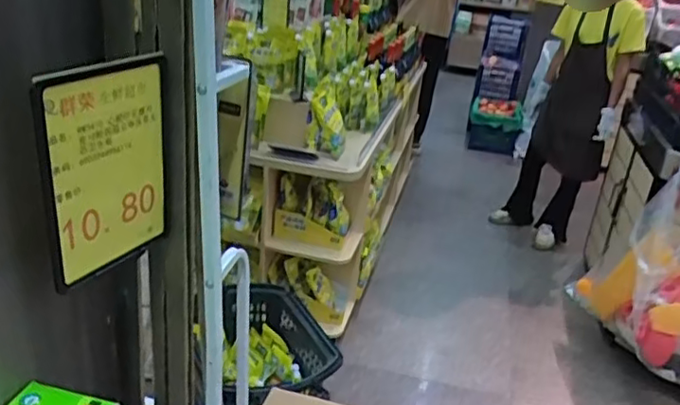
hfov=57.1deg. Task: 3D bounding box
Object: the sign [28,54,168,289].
[{"bbox_3d":[-0.308,-0.045,0.851,0.015,0.296,0.200,21,30,26],"label":"sign"}]

